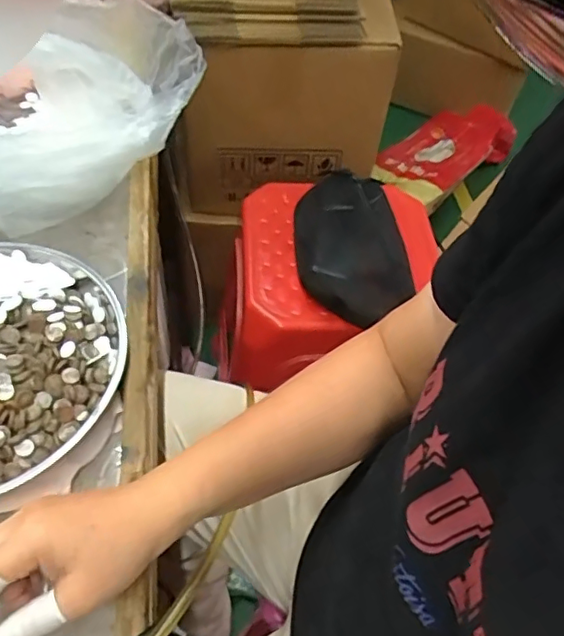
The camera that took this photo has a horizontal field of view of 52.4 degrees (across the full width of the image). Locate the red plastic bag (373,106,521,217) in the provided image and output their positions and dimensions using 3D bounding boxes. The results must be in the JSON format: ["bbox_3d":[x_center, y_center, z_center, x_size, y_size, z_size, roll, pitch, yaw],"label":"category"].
[{"bbox_3d":[0.447,-0.474,1.572,0.408,0.119,0.233,-32,63,-26],"label":"red plastic bag"}]

